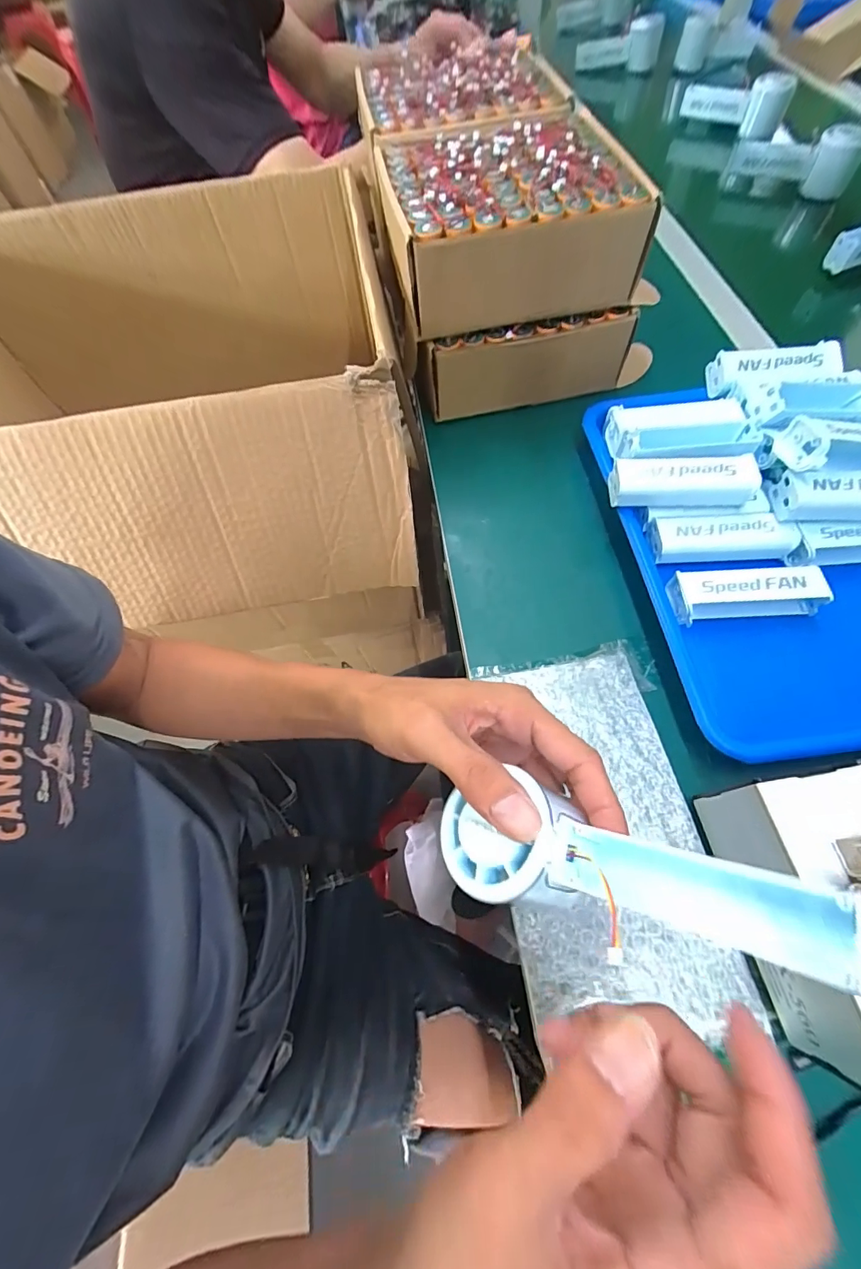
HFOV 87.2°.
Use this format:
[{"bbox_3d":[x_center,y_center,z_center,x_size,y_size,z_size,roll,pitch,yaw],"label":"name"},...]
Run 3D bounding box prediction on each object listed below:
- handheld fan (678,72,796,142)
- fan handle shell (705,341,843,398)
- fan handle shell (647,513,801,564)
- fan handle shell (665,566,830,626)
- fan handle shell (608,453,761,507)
[{"bbox_3d":[0.452,-0.797,0.679,0.148,0.057,0.053,15,66,11],"label":"handheld fan"},{"bbox_3d":[0.305,-0.231,0.399,0.107,0.032,0.028,-3,64,2],"label":"fan handle shell"},{"bbox_3d":[0.229,-0.077,0.358,0.100,0.021,0.033,1,64,4],"label":"fan handle shell"},{"bbox_3d":[0.235,-0.030,0.336,0.100,0.024,0.034,-1,64,3],"label":"fan handle shell"},{"bbox_3d":[0.197,-0.118,0.357,0.105,0.031,0.031,2,64,5],"label":"fan handle shell"}]

